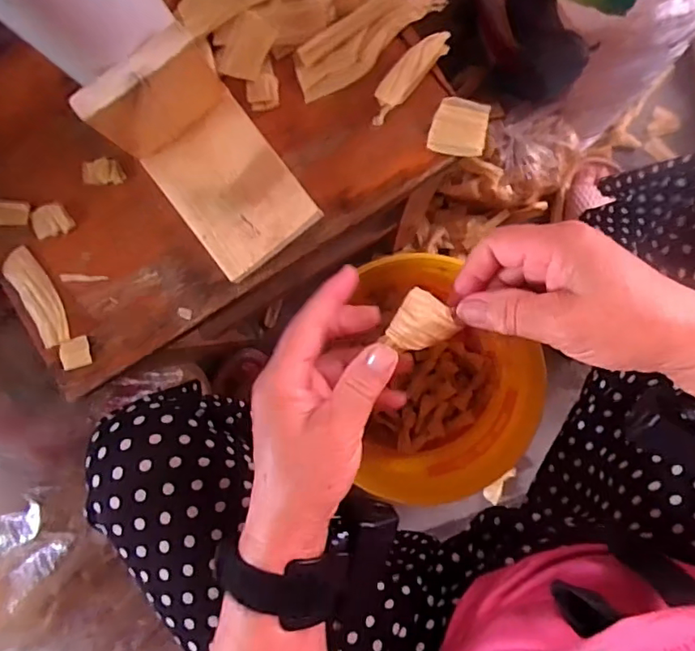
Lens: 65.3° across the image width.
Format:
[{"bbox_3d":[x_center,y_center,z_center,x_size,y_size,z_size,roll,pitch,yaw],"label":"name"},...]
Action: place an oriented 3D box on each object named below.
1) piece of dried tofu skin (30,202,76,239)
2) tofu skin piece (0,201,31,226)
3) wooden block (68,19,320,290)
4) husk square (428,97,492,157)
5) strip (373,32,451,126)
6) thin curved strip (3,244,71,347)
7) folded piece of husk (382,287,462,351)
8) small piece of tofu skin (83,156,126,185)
[{"bbox_3d":[-0.212,-0.074,0.386,0.029,0.010,0.021,-11,89,5],"label":"piece of dried tofu skin"},{"bbox_3d":[-0.249,-0.081,0.389,0.039,0.008,0.019,4,90,5],"label":"tofu skin piece"},{"bbox_3d":[-0.088,-0.099,0.340,0.079,0.076,0.129,-37,87,4],"label":"wooden block"},{"bbox_3d":[0.075,-0.133,0.363,0.036,0.005,0.037,13,91,5],"label":"husk square"},{"bbox_3d":[0.039,-0.167,0.362,0.020,0.011,0.069,44,94,4],"label":"strip"},{"bbox_3d":[-0.221,-0.019,0.386,0.022,0.009,0.072,-30,87,5],"label":"thin curved strip"},{"bbox_3d":[0.040,0.001,0.295,0.031,0.010,0.034,38,93,4],"label":"folded piece of husk"},{"bbox_3d":[-0.172,-0.109,0.382,0.030,0.005,0.018,0,90,5],"label":"small piece of tofu skin"}]

